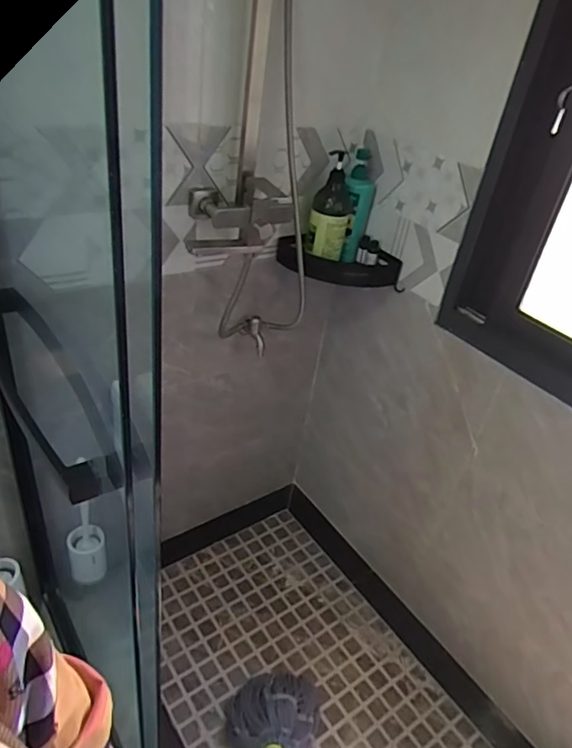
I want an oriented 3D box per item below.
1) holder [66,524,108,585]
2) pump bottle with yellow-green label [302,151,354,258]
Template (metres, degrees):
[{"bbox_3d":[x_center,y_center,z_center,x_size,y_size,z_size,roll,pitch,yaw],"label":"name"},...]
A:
[{"bbox_3d":[-0.527,0.483,1.437,0.094,0.135,0.093,-4,36,-18],"label":"holder"},{"bbox_3d":[0.105,-0.388,1.267,0.102,0.212,0.085,13,34,7],"label":"pump bottle with yellow-green label"}]

